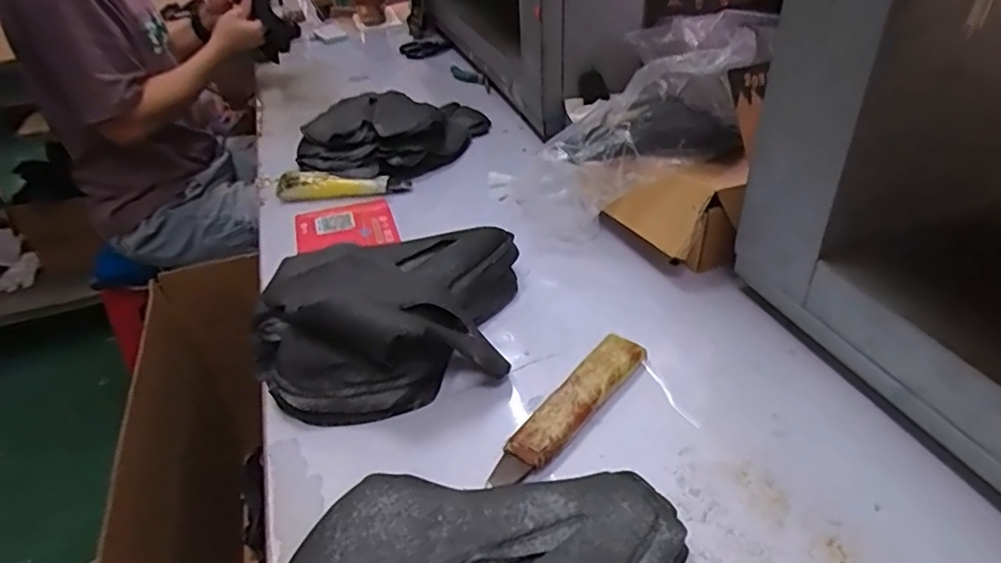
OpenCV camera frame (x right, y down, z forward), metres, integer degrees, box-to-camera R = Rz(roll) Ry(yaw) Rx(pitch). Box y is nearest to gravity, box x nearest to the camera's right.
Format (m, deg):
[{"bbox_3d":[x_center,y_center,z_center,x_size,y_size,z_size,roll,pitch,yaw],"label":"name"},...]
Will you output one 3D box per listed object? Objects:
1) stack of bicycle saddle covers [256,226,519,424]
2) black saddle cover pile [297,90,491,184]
[{"bbox_3d":[-0.099,0.022,0.556,0.242,0.076,0.204,-6,35,-4],"label":"stack of bicycle saddle covers"},{"bbox_3d":[-0.156,-0.234,0.915,0.214,0.058,0.303,26,45,34],"label":"black saddle cover pile"}]

